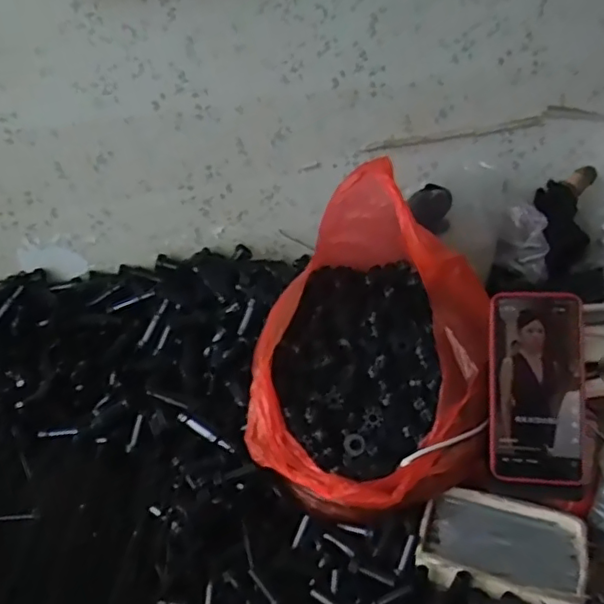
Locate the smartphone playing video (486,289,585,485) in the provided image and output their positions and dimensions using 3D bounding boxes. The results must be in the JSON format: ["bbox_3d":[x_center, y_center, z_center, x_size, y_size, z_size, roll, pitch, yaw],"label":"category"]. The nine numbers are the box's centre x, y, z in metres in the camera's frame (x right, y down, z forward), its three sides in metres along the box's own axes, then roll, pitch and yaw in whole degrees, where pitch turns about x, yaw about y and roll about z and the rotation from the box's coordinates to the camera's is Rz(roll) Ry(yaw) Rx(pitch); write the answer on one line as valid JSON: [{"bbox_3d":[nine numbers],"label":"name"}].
[{"bbox_3d":[0.205,0.072,0.516,0.078,0.161,0.014,1,-7,10],"label":"smartphone playing video"}]

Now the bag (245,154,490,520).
[{"bbox_3d":[0.066,0.035,0.557,0.206,0.224,0.264,2,30,11],"label":"bag"}]

